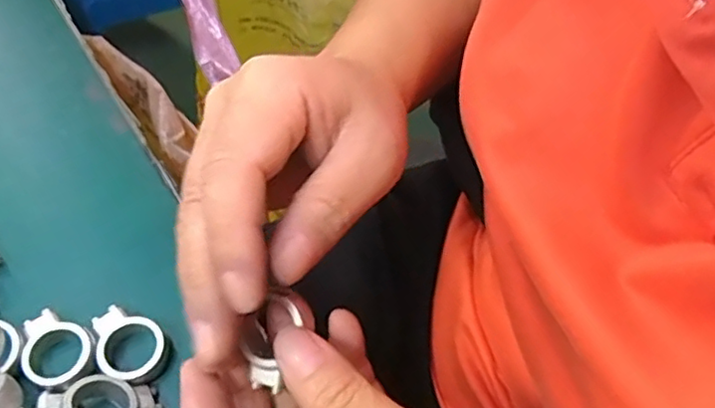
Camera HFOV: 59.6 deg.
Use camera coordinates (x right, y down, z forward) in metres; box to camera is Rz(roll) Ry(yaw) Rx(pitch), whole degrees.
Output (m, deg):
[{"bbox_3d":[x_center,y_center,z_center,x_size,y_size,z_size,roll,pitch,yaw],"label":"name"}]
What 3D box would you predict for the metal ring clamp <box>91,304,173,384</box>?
[{"bbox_3d":[-0.092,0.056,0.248,0.035,0.012,0.025,39,62,21],"label":"metal ring clamp"}]

